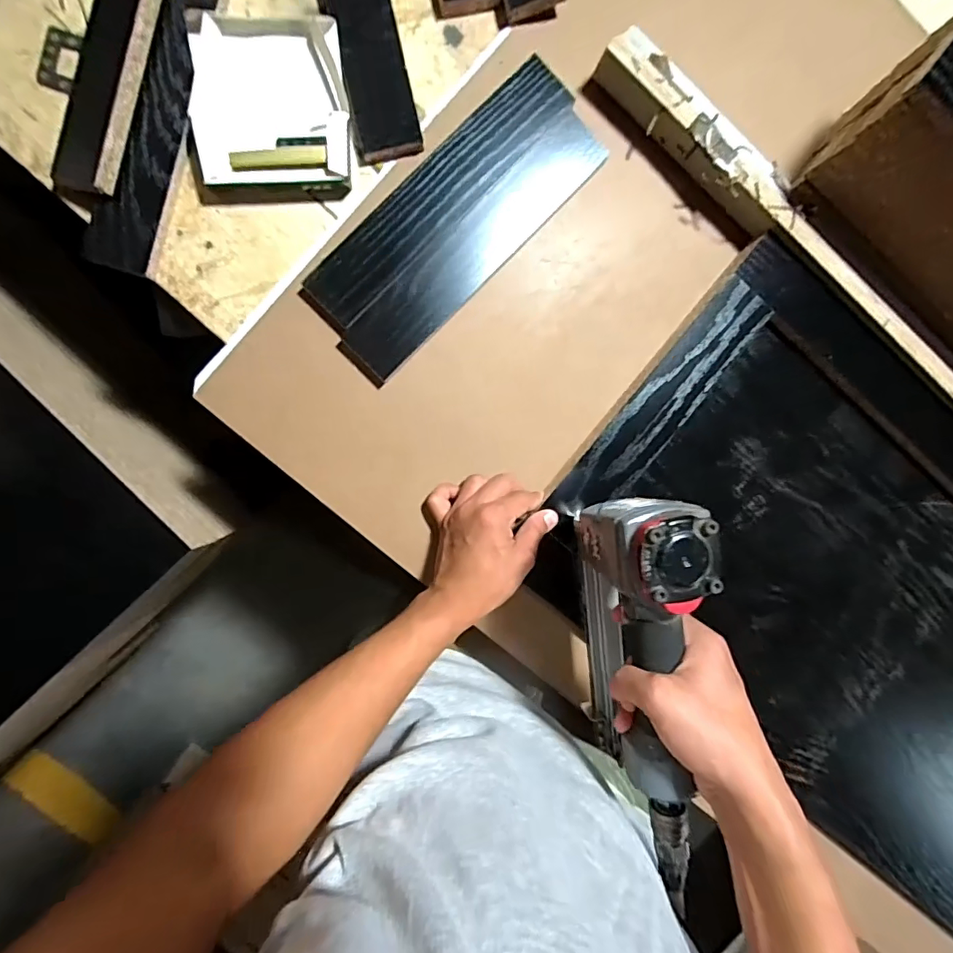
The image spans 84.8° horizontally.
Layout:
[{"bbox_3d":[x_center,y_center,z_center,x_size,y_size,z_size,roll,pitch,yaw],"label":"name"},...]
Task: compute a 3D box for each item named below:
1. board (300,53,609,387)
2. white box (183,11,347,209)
[{"bbox_3d":[-0.018,-0.233,0.476,0.109,0.021,0.306,45,87,-6],"label":"board"},{"bbox_3d":[-0.179,-0.317,0.448,0.131,0.037,0.136,-5,93,-6],"label":"white box"}]

